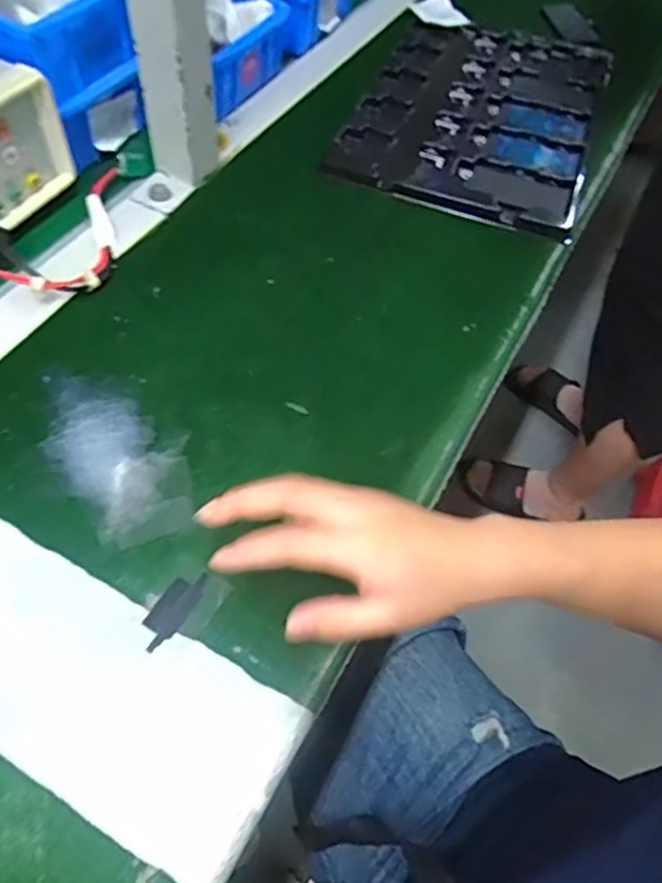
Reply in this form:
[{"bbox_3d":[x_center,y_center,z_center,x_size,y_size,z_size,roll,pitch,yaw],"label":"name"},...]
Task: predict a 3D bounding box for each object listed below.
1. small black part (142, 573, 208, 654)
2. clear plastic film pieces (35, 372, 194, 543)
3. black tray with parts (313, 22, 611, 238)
[{"bbox_3d":[-0.087,0.091,0.355,0.018,0.004,0.049,30,60,14],"label":"small black part"},{"bbox_3d":[-0.138,0.004,0.410,0.070,0.004,0.142,-33,65,-22],"label":"clear plastic film pieces"},{"bbox_3d":[0.147,-0.327,0.638,0.223,0.021,0.305,19,58,8],"label":"black tray with parts"}]

